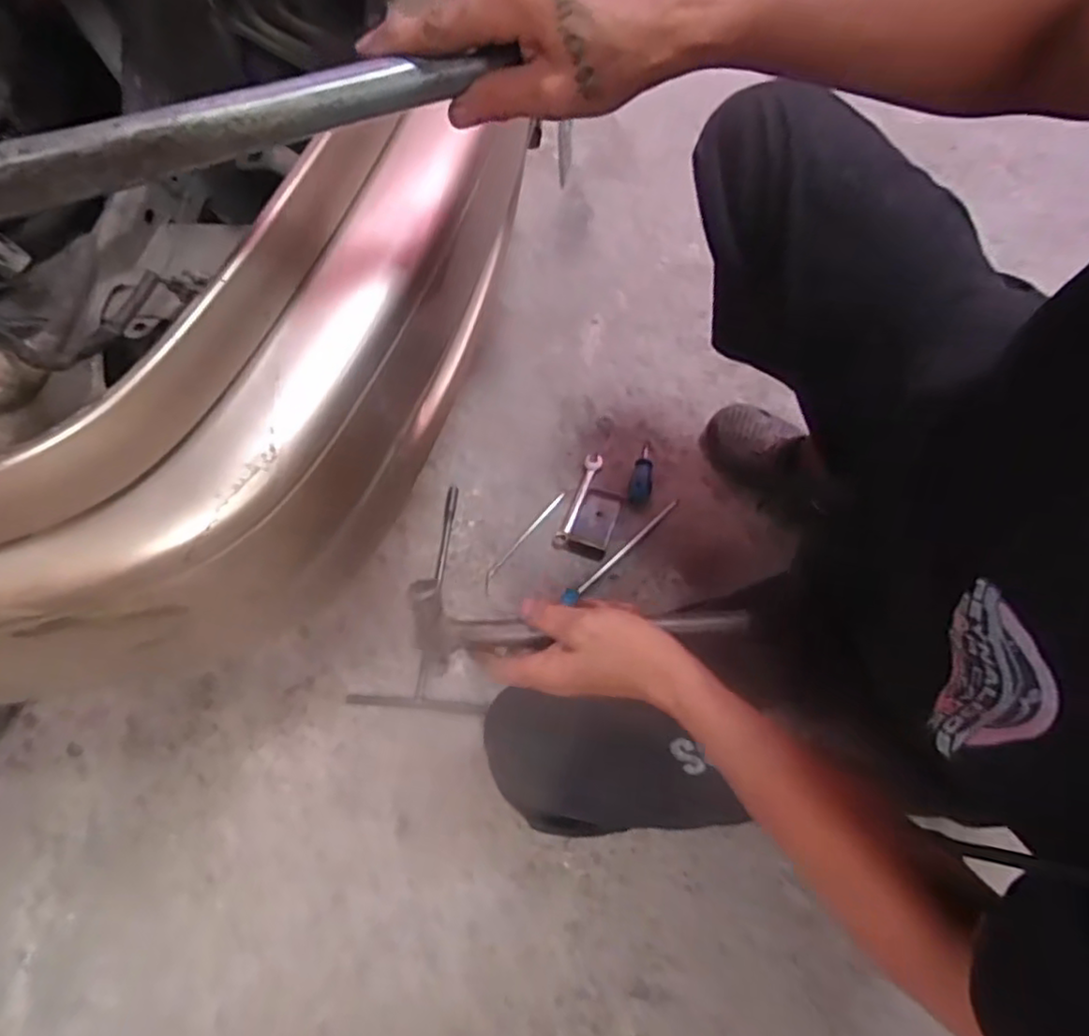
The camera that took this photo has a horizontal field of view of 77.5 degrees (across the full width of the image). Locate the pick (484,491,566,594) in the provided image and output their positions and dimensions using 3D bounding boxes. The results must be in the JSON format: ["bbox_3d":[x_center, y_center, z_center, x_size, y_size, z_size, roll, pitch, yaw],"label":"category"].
[{"bbox_3d":[-0.030,0.028,0.913,0.019,0.011,0.176,31,71,17],"label":"pick"}]

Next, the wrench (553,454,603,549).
[{"bbox_3d":[0.047,-0.027,0.941,0.024,0.012,0.153,18,68,12],"label":"wrench"}]

